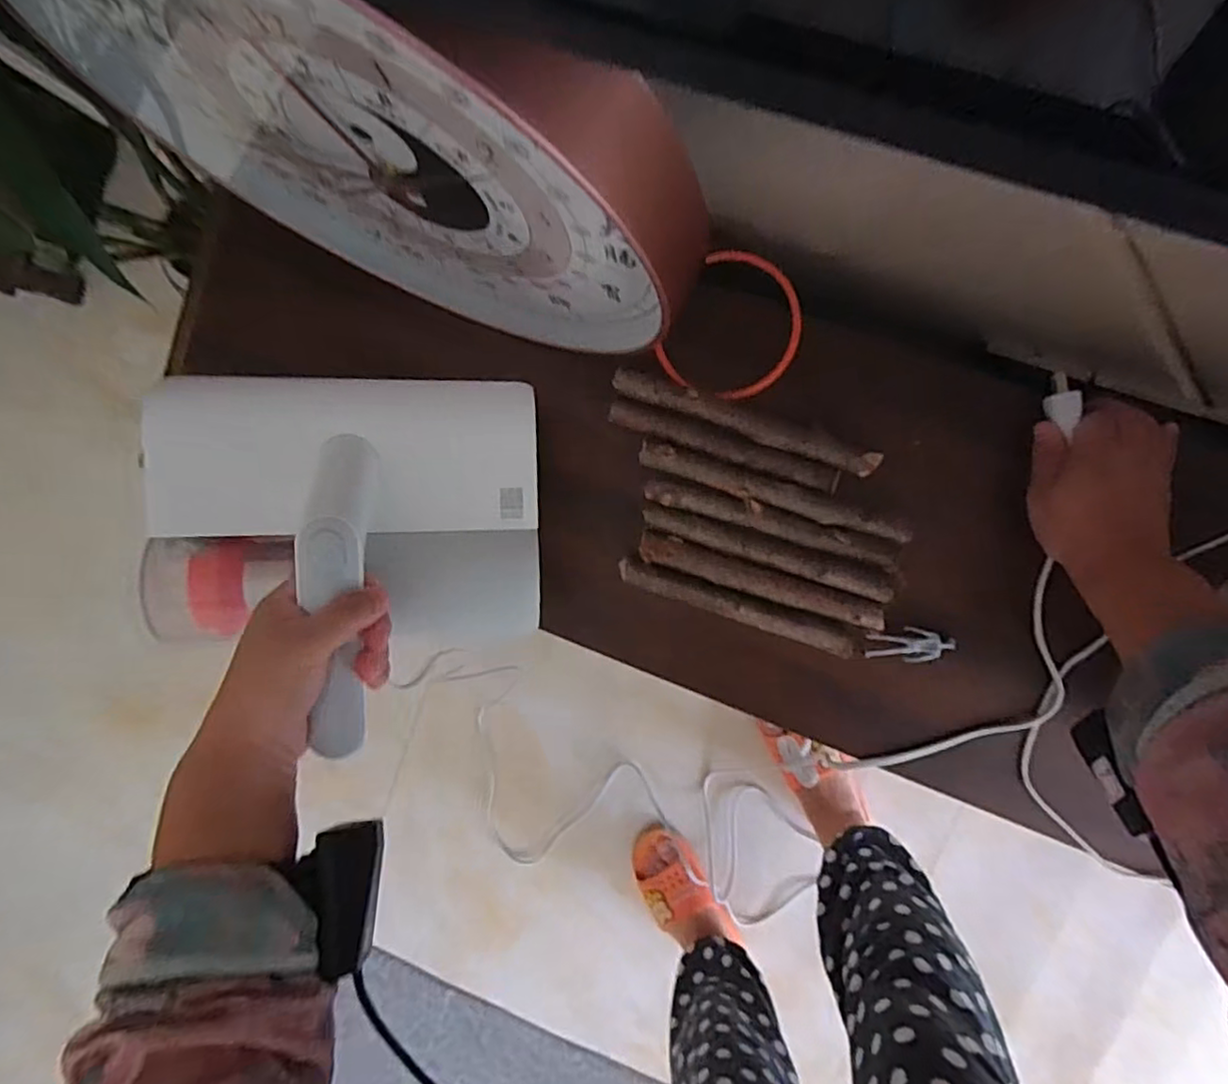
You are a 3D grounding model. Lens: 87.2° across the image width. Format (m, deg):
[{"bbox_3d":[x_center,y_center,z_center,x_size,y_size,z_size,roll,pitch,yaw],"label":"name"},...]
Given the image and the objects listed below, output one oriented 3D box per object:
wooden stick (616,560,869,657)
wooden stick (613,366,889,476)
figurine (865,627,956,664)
[{"bbox_3d":[0.094,0.052,0.487,0.188,0.012,0.017,20,97,6],"label":"wooden stick"},{"bbox_3d":[0.095,-0.088,0.471,0.197,0.014,0.021,21,97,6],"label":"wooden stick"},{"bbox_3d":[0.218,0.077,0.474,0.060,0.008,0.026,5,95,8],"label":"figurine"}]

